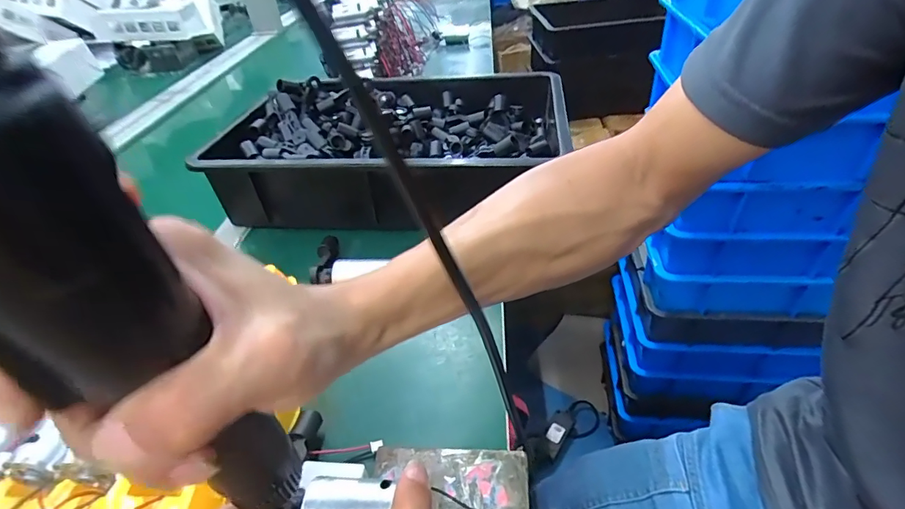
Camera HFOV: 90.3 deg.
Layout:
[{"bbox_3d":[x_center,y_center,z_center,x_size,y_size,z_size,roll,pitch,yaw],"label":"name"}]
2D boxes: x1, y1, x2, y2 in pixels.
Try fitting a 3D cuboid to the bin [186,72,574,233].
[{"bbox_3d":[-0.065,-0.152,0.570,0.395,0.090,0.264,0,40,8],"label":"bin"}]

